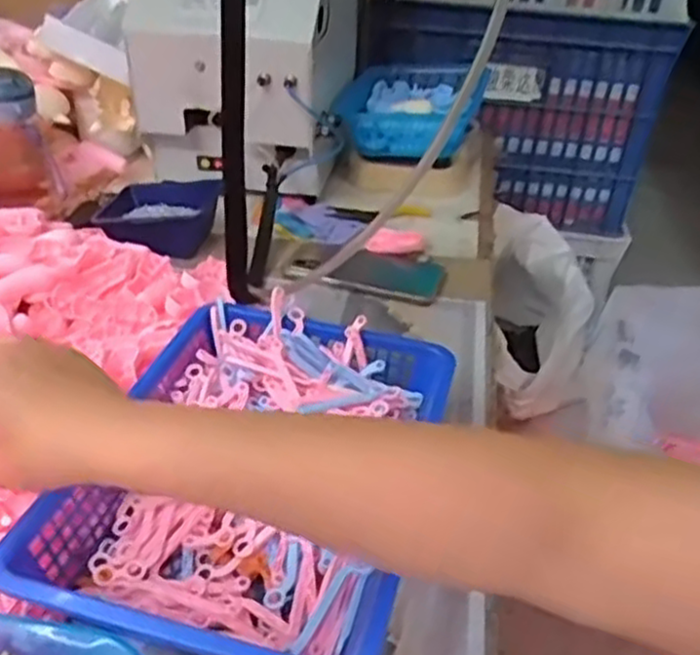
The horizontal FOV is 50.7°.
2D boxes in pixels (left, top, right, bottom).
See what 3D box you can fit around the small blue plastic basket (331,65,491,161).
[{"bbox_3d":[0.088,-0.307,1.027,0.173,0.062,0.295,8,34,6],"label":"small blue plastic basket"}]

